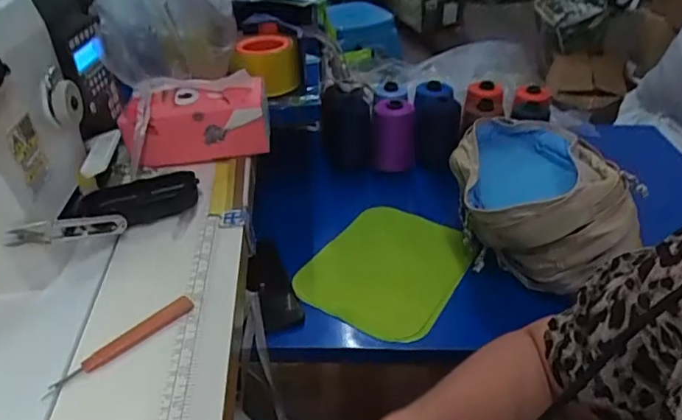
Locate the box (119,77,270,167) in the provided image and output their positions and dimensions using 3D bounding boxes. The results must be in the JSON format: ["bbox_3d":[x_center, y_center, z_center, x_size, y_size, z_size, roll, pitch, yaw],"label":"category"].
[{"bbox_3d":[-0.164,-0.105,0.625,0.158,0.071,0.097,-5,39,-6],"label":"box"}]

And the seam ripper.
[{"bbox_3d":[-0.167,0.104,0.419,0.017,0.010,0.118,29,47,32],"label":"seam ripper"}]

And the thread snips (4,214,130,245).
[{"bbox_3d":[-0.236,0.017,0.474,0.008,0.020,0.101,30,24,33],"label":"thread snips"}]

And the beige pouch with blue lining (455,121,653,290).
[{"bbox_3d":[0.260,-0.026,0.716,0.209,0.130,0.258,-1,38,0],"label":"beige pouch with blue lining"}]

